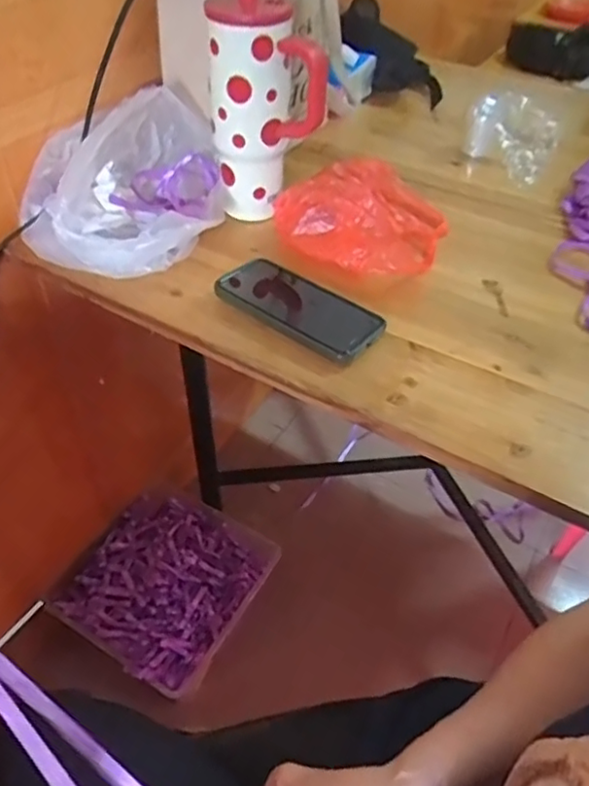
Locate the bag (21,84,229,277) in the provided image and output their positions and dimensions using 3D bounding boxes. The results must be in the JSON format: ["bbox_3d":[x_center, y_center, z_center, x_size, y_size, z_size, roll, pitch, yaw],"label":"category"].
[{"bbox_3d":[-0.186,-0.218,0.657,0.215,0.098,0.218,-5,47,-8],"label":"bag"}]

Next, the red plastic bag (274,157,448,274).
[{"bbox_3d":[0.081,-0.204,0.693,0.176,0.054,0.189,25,50,20],"label":"red plastic bag"}]

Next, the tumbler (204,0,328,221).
[{"bbox_3d":[-0.031,-0.291,0.649,0.113,0.206,0.084,-2,47,-4],"label":"tumbler"}]

